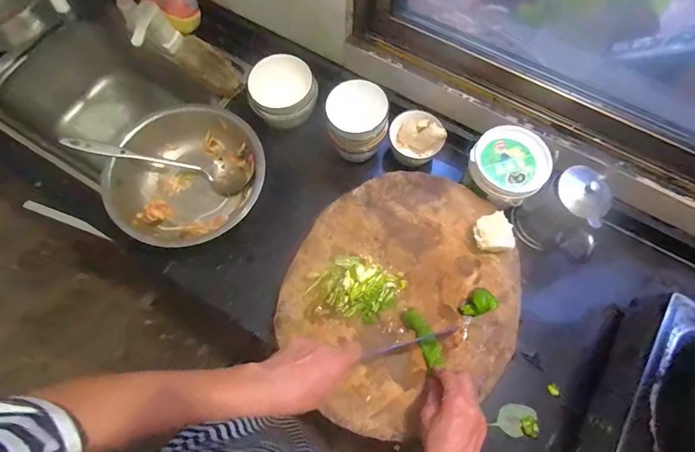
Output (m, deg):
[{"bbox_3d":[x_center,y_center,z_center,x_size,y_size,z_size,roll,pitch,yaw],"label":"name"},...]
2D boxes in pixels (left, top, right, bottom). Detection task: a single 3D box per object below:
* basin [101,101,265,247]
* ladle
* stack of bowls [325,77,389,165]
[{"bbox_3d":[-0.284,-0.083,0.676,0.262,0.099,0.271,0,70,-1],"label":"basin"},{"bbox_3d":[-0.342,-0.122,0.674,0.302,0.078,0.077,13,68,-20],"label":"ladle"},{"bbox_3d":[0.011,-0.188,0.659,0.103,0.137,0.087,-23,72,-9],"label":"stack of bowls"}]

